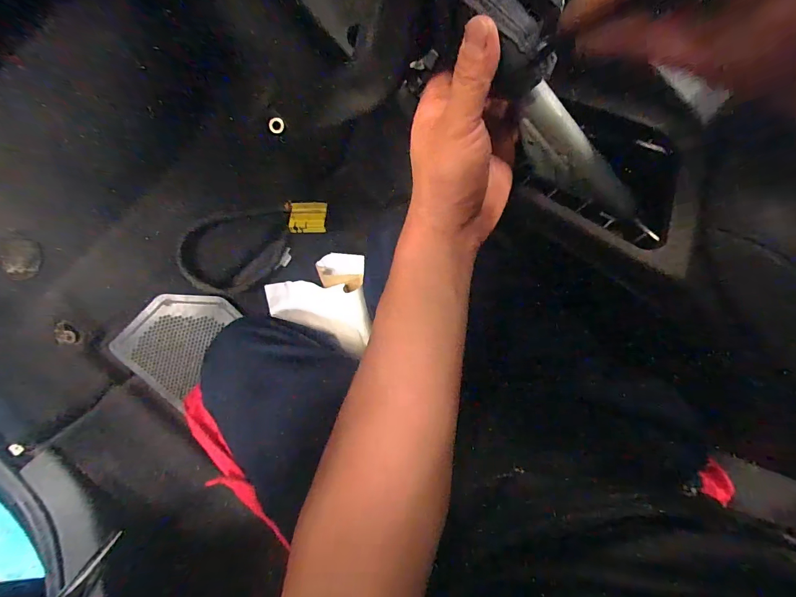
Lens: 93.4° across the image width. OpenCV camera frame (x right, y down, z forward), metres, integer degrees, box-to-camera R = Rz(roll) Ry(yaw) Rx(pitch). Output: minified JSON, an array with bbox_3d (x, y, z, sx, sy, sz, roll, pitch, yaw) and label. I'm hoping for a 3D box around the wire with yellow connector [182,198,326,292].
[{"bbox_3d":[-0.202,-0.077,0.528,0.226,0.027,0.106,-21,92,3],"label":"wire with yellow connector"}]

